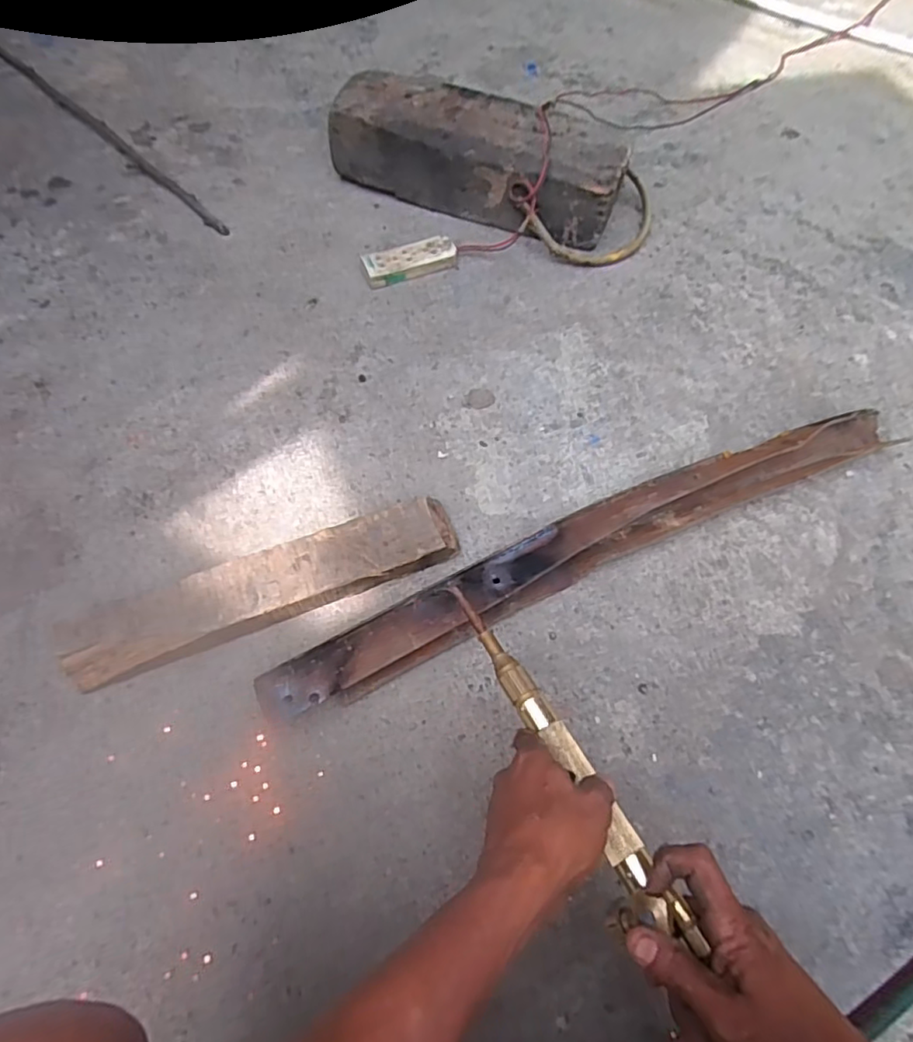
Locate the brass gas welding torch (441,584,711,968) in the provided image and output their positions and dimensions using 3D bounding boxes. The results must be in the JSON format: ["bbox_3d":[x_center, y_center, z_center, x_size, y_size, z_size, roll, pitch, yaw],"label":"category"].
[{"bbox_3d":[0.072,0.173,0.466,0.041,0.048,0.309,-24,55,-14],"label":"brass gas welding torch"}]

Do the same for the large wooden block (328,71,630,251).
[{"bbox_3d":[0.033,-0.539,0.899,0.434,0.127,0.141,23,65,10],"label":"large wooden block"}]

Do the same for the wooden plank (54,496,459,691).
[{"bbox_3d":[-0.195,0.072,0.626,0.396,0.048,0.071,-20,65,-12],"label":"wooden plank"}]

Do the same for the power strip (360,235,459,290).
[{"bbox_3d":[-0.069,-0.379,0.871,0.136,0.030,0.050,-20,65,-12],"label":"power strip"}]

